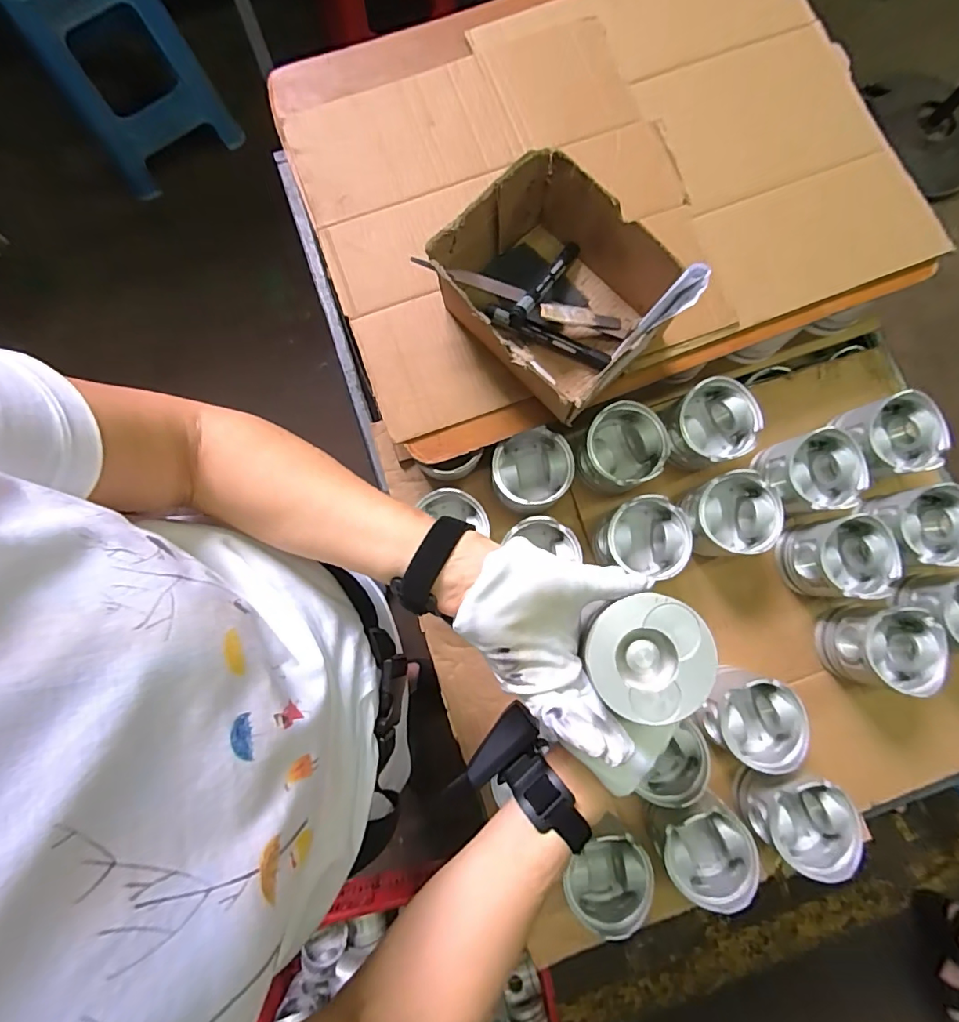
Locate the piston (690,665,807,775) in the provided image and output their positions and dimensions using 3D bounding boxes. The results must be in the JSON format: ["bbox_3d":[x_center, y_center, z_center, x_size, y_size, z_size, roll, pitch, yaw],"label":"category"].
[{"bbox_3d":[0.298,0.228,0.553,0.099,0.068,0.096,0,83,-1],"label":"piston"}]

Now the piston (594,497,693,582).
[{"bbox_3d":[0.188,0.032,0.590,0.097,0.079,0.091,17,83,1],"label":"piston"}]

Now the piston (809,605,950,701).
[{"bbox_3d":[0.464,0.160,0.582,0.090,0.083,0.092,0,83,-1],"label":"piston"}]

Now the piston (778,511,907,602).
[{"bbox_3d":[0.418,0.055,0.591,0.100,0.074,0.094,2,83,-1],"label":"piston"}]

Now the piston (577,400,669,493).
[{"bbox_3d":[0.168,-0.072,0.589,0.090,0.072,0.092,0,83,-1],"label":"piston"}]

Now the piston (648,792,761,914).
[{"bbox_3d":[0.235,0.349,0.526,0.092,0.061,0.096,-6,83,-2],"label":"piston"}]

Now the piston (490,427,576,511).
[{"bbox_3d":[0.061,-0.046,0.591,0.090,0.060,0.095,0,83,-1],"label":"piston"}]

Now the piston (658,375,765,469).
[{"bbox_3d":[0.271,-0.101,0.597,0.093,0.081,0.091,0,83,-1],"label":"piston"}]

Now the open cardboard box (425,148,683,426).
[{"bbox_3d":[0.075,-0.223,0.520,0.180,0.094,0.213,-41,84,-5],"label":"open cardboard box"}]

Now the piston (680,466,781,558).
[{"bbox_3d":[0.293,0.007,0.596,0.094,0.086,0.096,-10,83,-2],"label":"piston"}]

